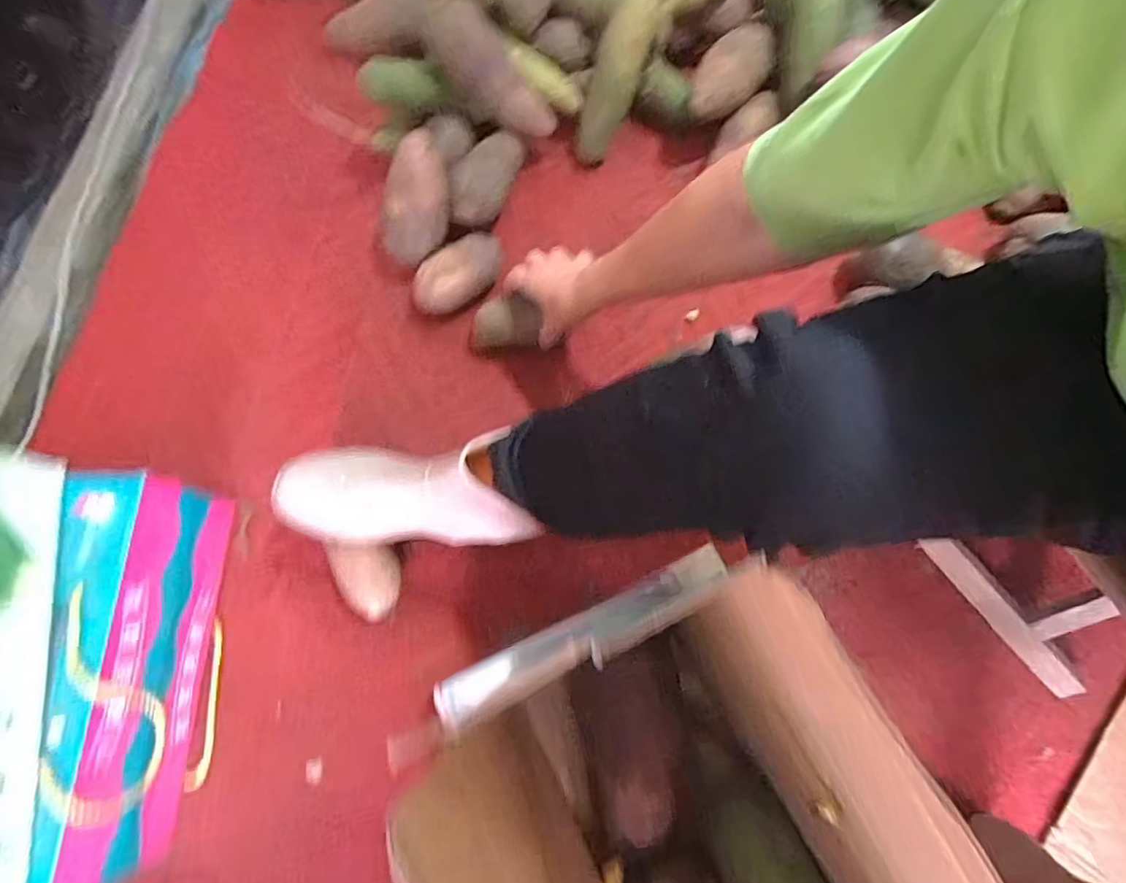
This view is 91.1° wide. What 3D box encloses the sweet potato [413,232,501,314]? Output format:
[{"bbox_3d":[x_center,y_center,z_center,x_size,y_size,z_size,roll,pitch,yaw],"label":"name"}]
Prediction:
[{"bbox_3d":[-0.126,-0.204,0.682,0.124,0.056,0.066,-39,75,-9],"label":"sweet potato"}]

